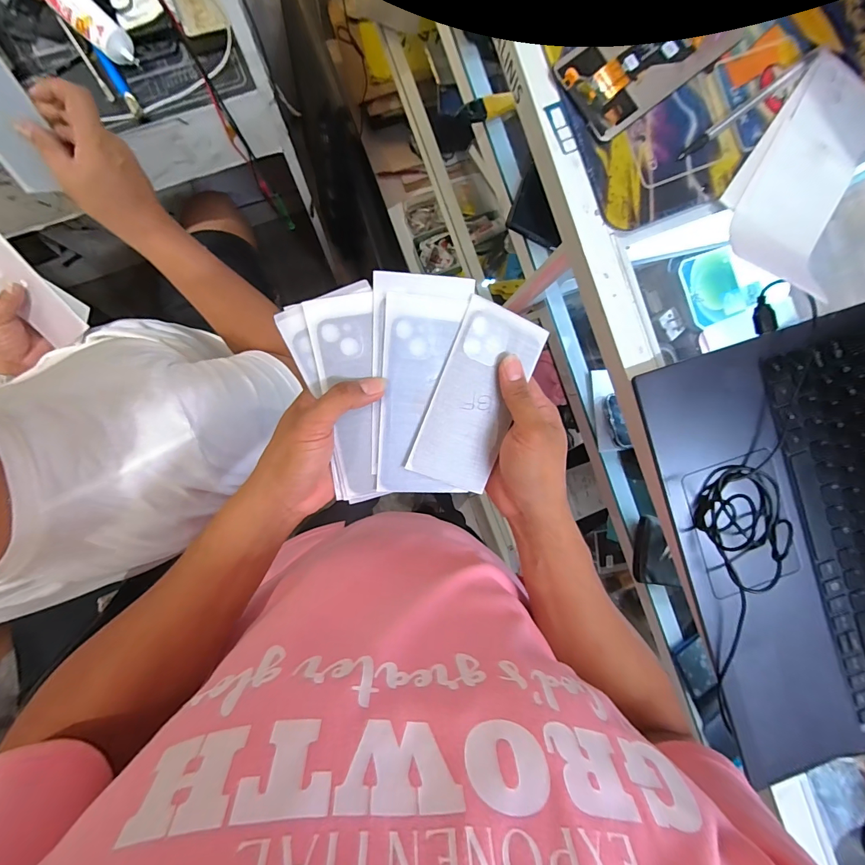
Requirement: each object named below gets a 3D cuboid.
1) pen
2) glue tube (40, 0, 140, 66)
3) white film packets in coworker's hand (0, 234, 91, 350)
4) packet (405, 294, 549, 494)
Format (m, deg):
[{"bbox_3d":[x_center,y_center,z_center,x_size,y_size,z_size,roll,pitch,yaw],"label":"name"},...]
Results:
[{"bbox_3d":[0.254,-0.263,0.310,0.140,0.007,0.008,-38,95,-4],"label":"pen"},{"bbox_3d":[-0.456,-0.544,0.499,0.149,0.047,0.041,41,88,-6],"label":"glue tube"},{"bbox_3d":[-0.606,-0.205,0.585,0.099,0.013,0.162,-33,113,23],"label":"white film packets in coworker's hand"},{"bbox_3d":[0.038,-0.028,0.328,0.072,0.005,0.150,20,95,-16],"label":"packet"}]

